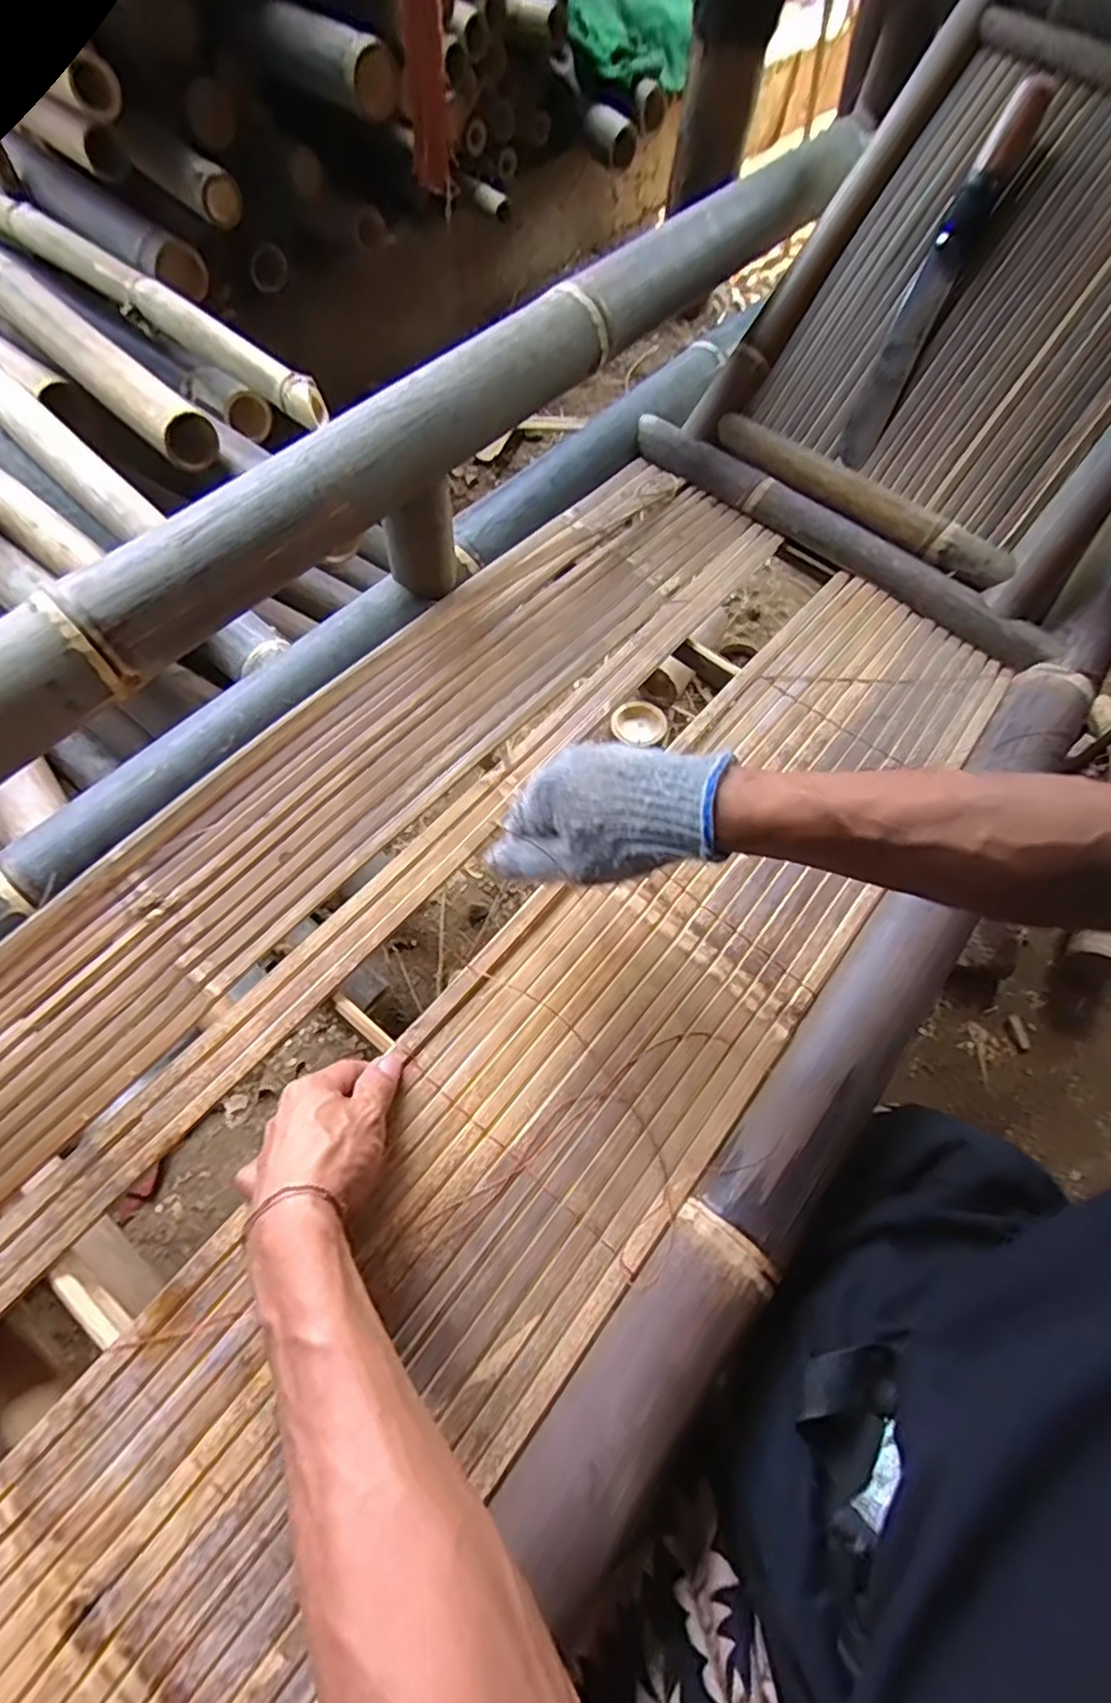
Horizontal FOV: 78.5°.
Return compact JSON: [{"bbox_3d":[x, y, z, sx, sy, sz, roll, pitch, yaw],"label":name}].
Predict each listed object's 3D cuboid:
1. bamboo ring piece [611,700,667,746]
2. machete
[{"bbox_3d":[0.119,-0.185,0.976,0.078,0.034,0.057,2,90,-4],"label":"bamboo ring piece"},{"bbox_3d":[0.365,-0.548,0.649,0.043,0.033,0.327,29,109,14],"label":"machete"}]

